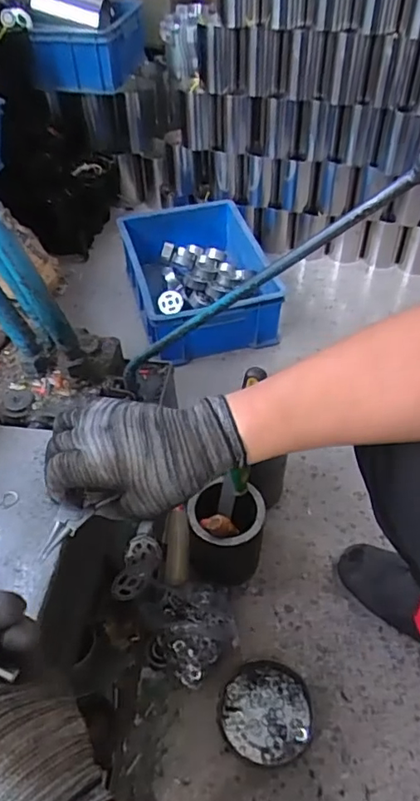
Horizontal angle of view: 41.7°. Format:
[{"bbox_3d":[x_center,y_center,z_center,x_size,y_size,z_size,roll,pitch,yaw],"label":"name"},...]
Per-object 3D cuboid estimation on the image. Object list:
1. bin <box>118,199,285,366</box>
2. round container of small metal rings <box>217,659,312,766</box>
[{"bbox_3d":[-0.017,-0.292,1.285,0.316,0.164,0.423,-13,50,-9],"label":"bin"},{"bbox_3d":[0.073,0.422,0.748,0.121,0.023,0.117,-1,49,1],"label":"round container of small metal rings"}]

